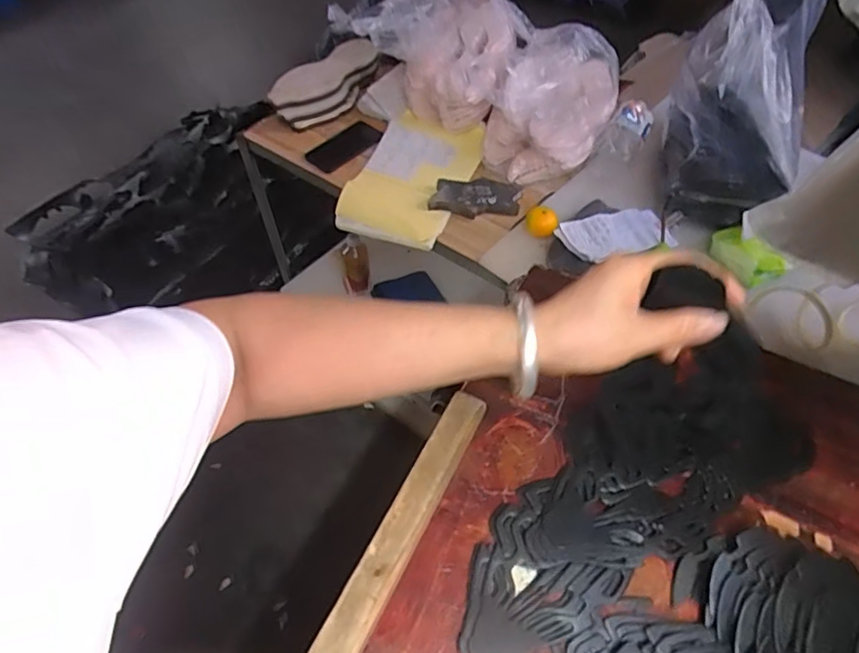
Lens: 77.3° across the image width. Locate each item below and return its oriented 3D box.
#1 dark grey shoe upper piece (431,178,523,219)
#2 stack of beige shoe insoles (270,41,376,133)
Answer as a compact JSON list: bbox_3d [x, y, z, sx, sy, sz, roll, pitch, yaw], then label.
[{"bbox_3d":[0.088,-0.245,1.004,0.160,0.020,0.092,11,51,6],"label":"dark grey shoe upper piece"},{"bbox_3d":[-0.219,-0.524,1.163,0.114,0.088,0.270,28,59,17],"label":"stack of beige shoe insoles"}]

